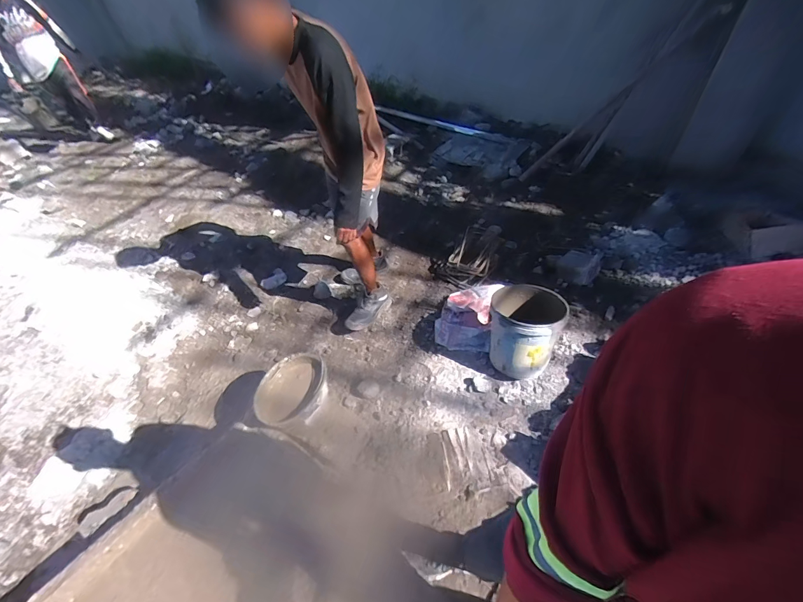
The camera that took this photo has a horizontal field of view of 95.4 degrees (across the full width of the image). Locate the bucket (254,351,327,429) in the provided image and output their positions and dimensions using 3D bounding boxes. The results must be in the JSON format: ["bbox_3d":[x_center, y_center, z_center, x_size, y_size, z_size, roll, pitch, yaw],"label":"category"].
[{"bbox_3d":[-0.414,0.356,1.438,0.239,0.124,0.316,27,54,30],"label":"bucket"}]

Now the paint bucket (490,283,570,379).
[{"bbox_3d":[0.558,0.114,1.660,0.292,0.321,0.326,6,49,12],"label":"paint bucket"}]

